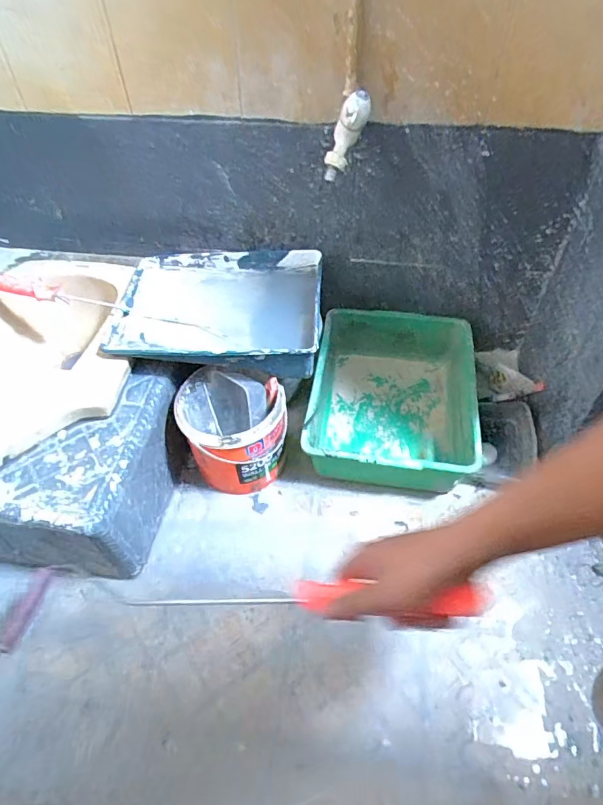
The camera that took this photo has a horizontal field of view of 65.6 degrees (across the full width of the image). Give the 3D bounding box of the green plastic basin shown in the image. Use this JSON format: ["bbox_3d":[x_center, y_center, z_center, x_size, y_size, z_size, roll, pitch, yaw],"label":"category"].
[{"bbox_3d":[0.183,-0.008,0.952,0.307,0.134,0.389,6,49,7],"label":"green plastic basin"}]

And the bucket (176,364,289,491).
[{"bbox_3d":[-0.122,0.055,0.863,0.169,0.201,0.173,-1,49,1],"label":"bucket"}]

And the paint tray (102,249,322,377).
[{"bbox_3d":[-0.148,-0.171,0.858,0.348,0.072,0.283,2,49,3],"label":"paint tray"}]

